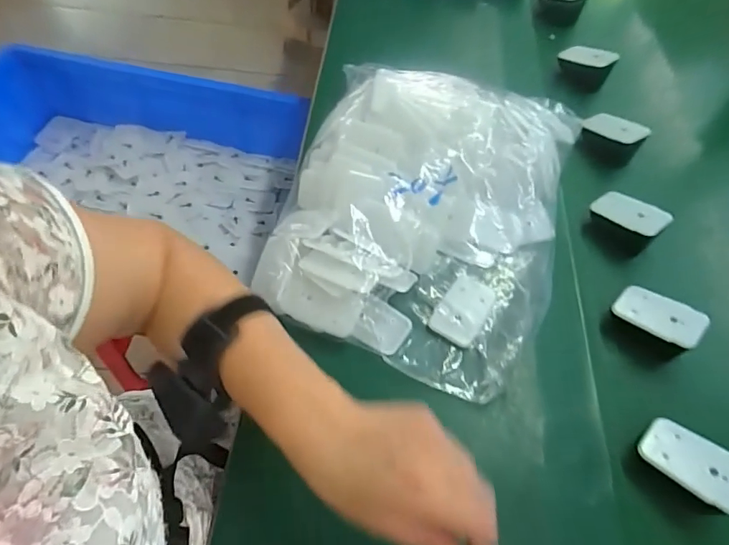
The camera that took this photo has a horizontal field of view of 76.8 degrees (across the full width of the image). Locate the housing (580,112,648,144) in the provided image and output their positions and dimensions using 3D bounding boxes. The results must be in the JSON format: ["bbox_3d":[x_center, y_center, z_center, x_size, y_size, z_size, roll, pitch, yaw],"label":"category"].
[{"bbox_3d":[0.288,-0.166,0.528,0.068,0.013,0.030,28,64,27],"label":"housing"}]

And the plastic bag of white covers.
[{"bbox_3d":[0.059,-0.069,0.444,0.261,0.092,0.325,16,59,7],"label":"plastic bag of white covers"}]

